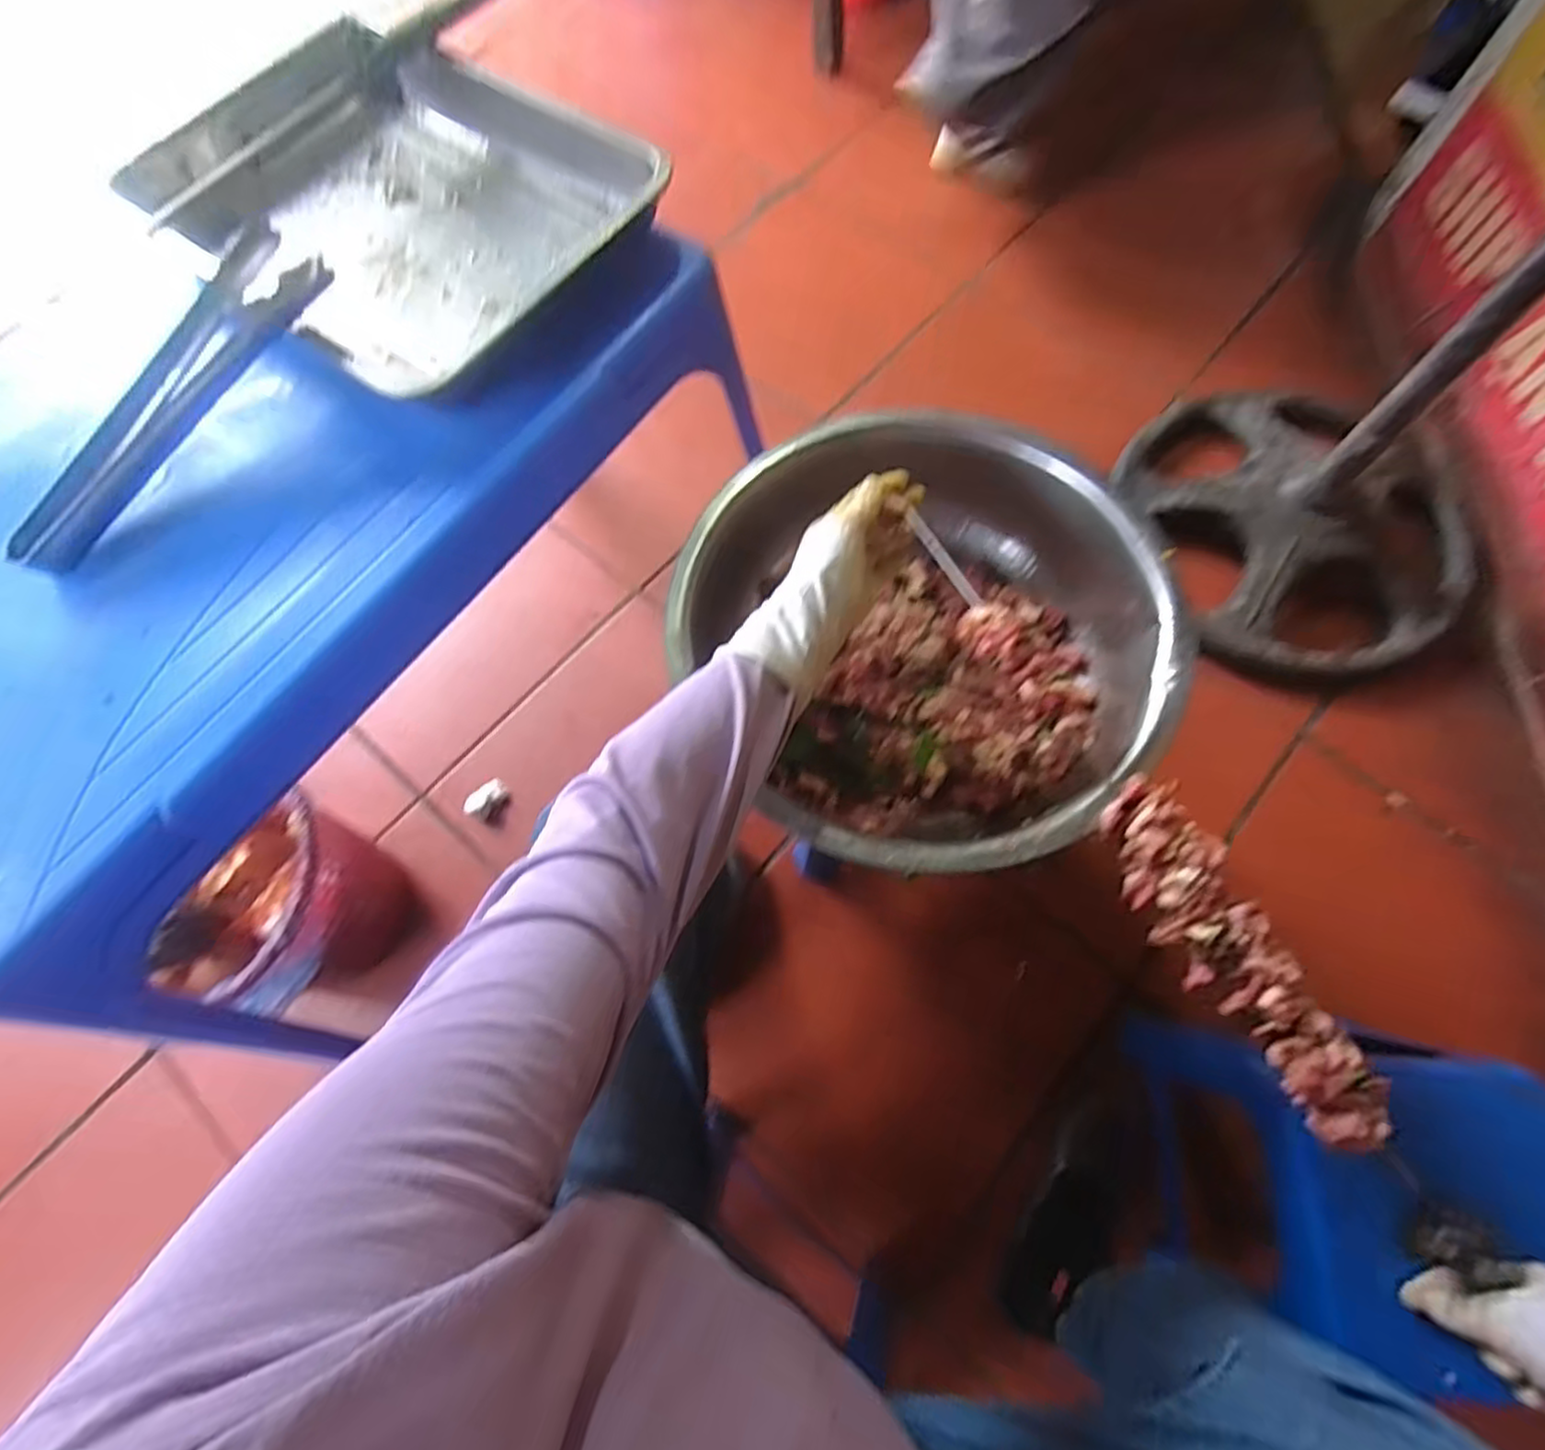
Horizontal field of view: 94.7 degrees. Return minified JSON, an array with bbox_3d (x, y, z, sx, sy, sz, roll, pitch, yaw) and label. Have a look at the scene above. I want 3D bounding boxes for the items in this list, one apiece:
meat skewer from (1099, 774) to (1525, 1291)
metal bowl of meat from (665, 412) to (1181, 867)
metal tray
[{"bbox_3d":[0.339,0.195,0.475,0.063,0.041,0.346,-32,79,-9],"label":"meat skewer"},{"bbox_3d":[0.128,-0.078,0.615,0.372,0.151,0.393,-1,70,2],"label":"metal bowl of meat"},{"bbox_3d":[-0.295,-0.421,0.565,0.387,0.065,0.287,40,76,15],"label":"metal tray"}]

